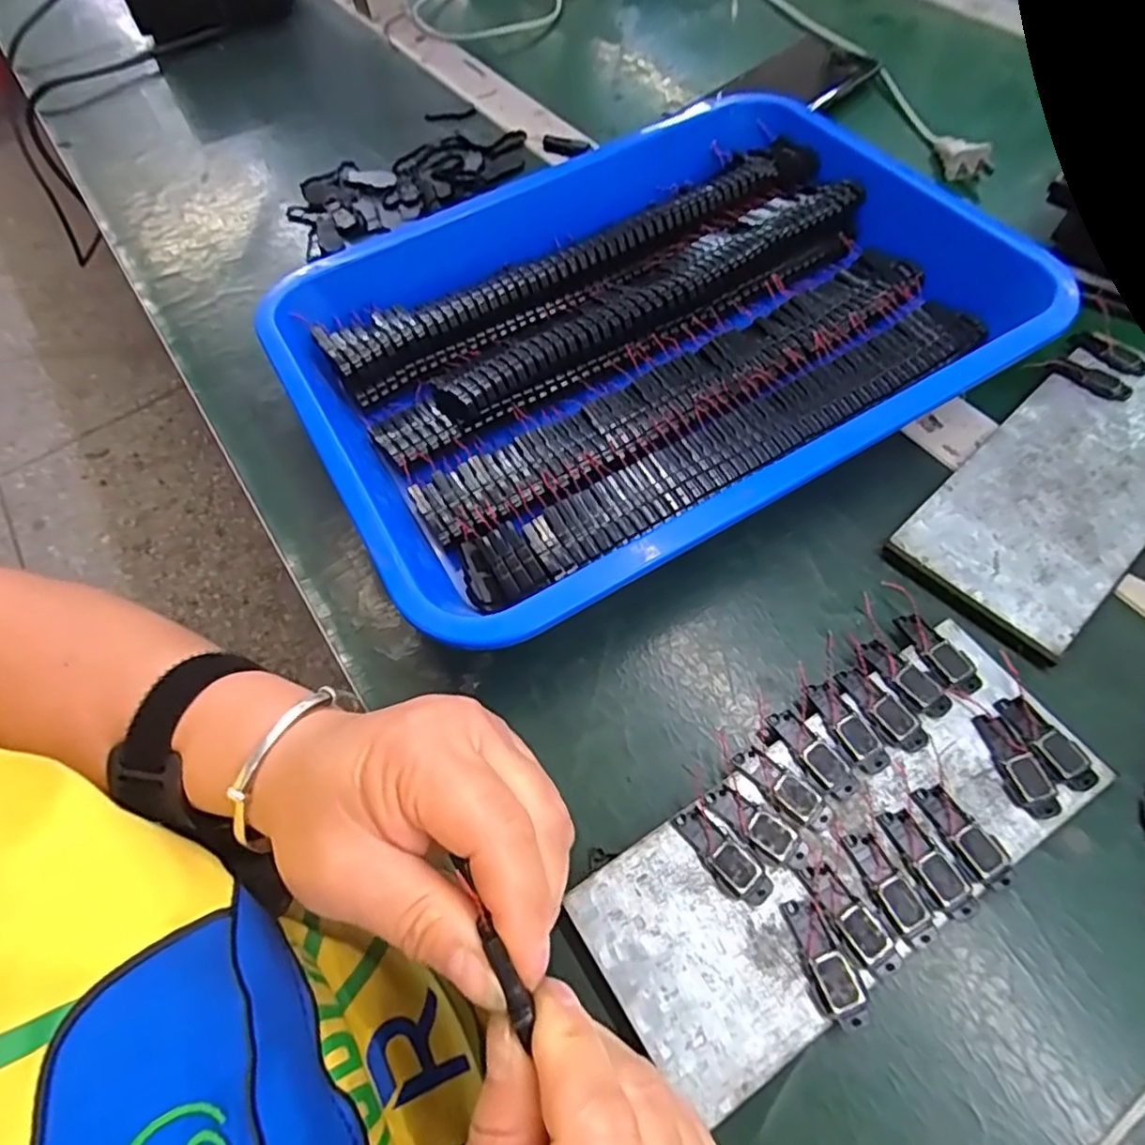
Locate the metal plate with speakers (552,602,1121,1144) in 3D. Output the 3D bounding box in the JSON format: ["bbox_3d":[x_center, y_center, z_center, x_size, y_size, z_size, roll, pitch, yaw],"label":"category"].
[{"bbox_3d":[0.097,0.096,0.240,0.192,0.016,0.087,-32,63,-12],"label":"metal plate with speakers"}]

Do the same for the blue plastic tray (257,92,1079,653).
[{"bbox_3d":[0.042,-0.132,0.347,0.361,0.047,0.259,-29,62,-11],"label":"blue plastic tray"}]

